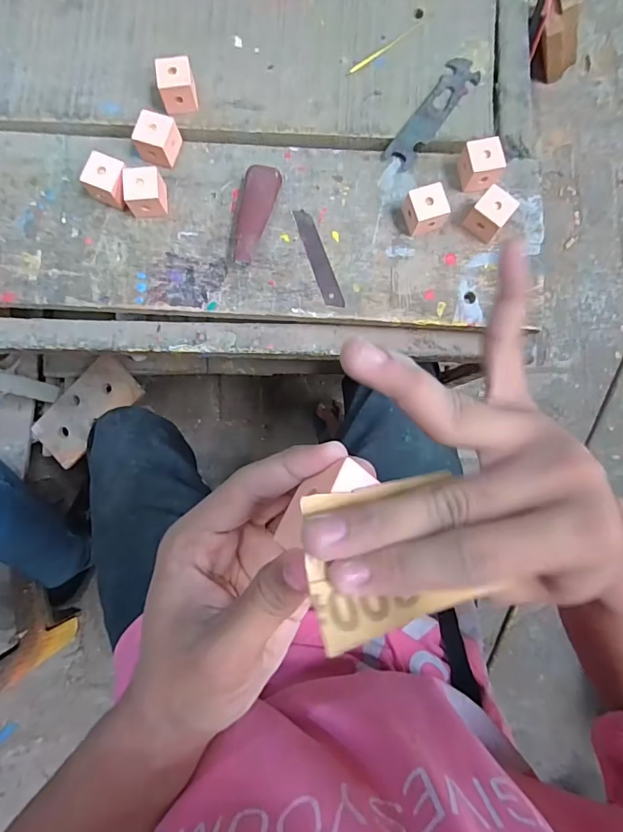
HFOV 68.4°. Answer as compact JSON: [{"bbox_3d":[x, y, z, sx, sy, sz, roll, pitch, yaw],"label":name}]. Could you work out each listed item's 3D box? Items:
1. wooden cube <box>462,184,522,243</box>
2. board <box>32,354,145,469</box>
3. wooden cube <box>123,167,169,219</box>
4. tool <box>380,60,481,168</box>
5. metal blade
[{"bbox_3d":[0.166,-0.186,0.426,0.032,0.033,0.031,41,85,0],"label":"wooden cube"},{"bbox_3d":[-0.364,-0.008,0.739,0.192,0.014,0.092,-41,90,11],"label":"board"},{"bbox_3d":[-0.155,-0.208,0.428,0.032,0.032,0.033,-4,87,-4],"label":"wooden cube"},{"bbox_3d":[0.120,-0.301,0.454,0.033,0.006,0.131,34,85,-1],"label":"tool"},{"bbox_3d":[0.007,-0.150,0.440,0.018,0.004,0.099,-20,88,-4],"label":"metal blade"}]

